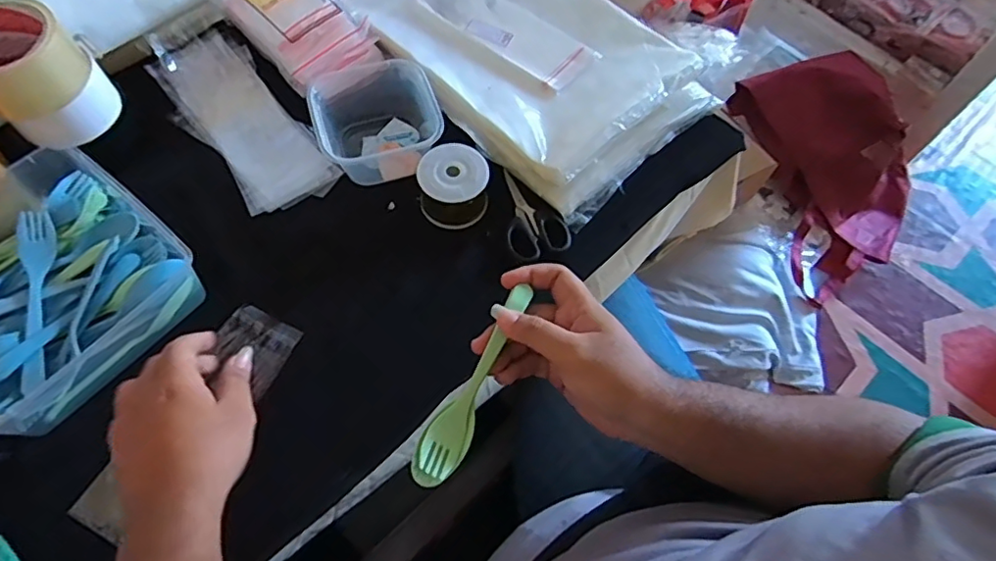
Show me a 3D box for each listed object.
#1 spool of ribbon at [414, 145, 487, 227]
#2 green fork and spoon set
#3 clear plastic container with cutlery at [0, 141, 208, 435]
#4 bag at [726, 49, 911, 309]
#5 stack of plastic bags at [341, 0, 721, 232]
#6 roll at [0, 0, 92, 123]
[{"bbox_3d":[-0.043,-0.090,0.558,0.066,0.051,0.061,1,62,-1],"label":"spool of ribbon"},{"bbox_3d":[-0.014,0.071,0.402,0.029,0.020,0.152,25,66,11],"label":"green fork and spoon set"},{"bbox_3d":[-0.395,-0.001,0.490,0.208,0.063,0.198,37,67,16],"label":"clear plastic container with cutlery"},{"bbox_3d":[0.683,-0.229,1.129,0.328,0.222,0.384,-15,64,-9],"label":"bag"},{"bbox_3d":[0.023,-0.262,0.648,0.245,0.042,0.394,-40,70,-20],"label":"stack of plastic bags"},{"bbox_3d":[-0.408,-0.187,0.484,0.074,0.056,0.094,41,69,18],"label":"roll"}]

